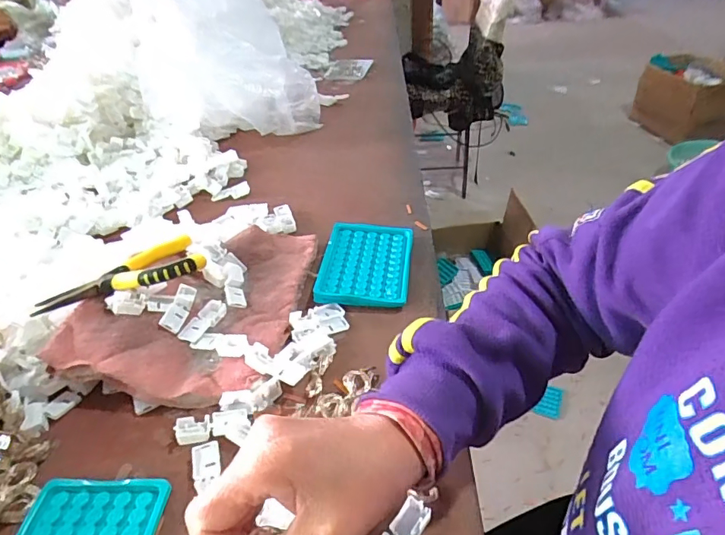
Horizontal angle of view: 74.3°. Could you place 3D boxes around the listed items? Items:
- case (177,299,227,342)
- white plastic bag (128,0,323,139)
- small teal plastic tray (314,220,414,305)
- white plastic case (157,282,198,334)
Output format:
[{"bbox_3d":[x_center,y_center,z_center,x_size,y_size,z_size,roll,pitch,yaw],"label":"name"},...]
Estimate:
[{"bbox_3d":[-0.157,0.051,0.471,0.024,0.008,0.054,14,41,20],"label":"case"},{"bbox_3d":[-0.220,-0.341,0.764,0.283,0.270,0.108,-14,40,-12],"label":"white plastic bag"},{"bbox_3d":[0.005,-0.008,0.543,0.098,0.011,0.131,3,40,8],"label":"small teal plastic tray"},{"bbox_3d":[-0.178,0.039,0.466,0.019,0.004,0.051,24,52,-14],"label":"white plastic case"}]

